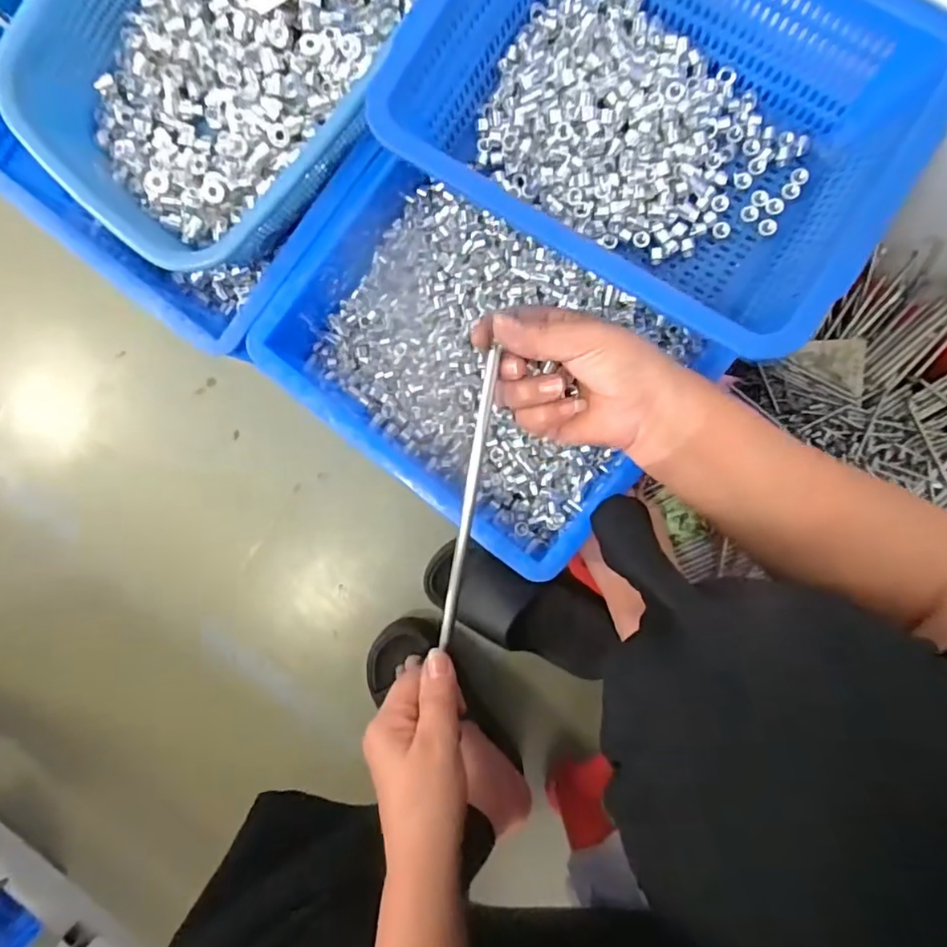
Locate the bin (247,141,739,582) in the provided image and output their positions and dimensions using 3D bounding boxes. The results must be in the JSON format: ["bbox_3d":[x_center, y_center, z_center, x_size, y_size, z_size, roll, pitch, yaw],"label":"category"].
[{"bbox_3d":[-0.008,-0.090,0.474,0.296,0.070,0.209,34,93,6],"label":"bin"}]

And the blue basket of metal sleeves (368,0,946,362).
[{"bbox_3d":[0.120,-0.233,0.395,0.308,0.102,0.231,36,93,6],"label":"blue basket of metal sleeves"}]

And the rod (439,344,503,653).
[{"bbox_3d":[-0.003,0.023,0.367,0.008,0.005,0.183,11,97,6],"label":"rod"}]

